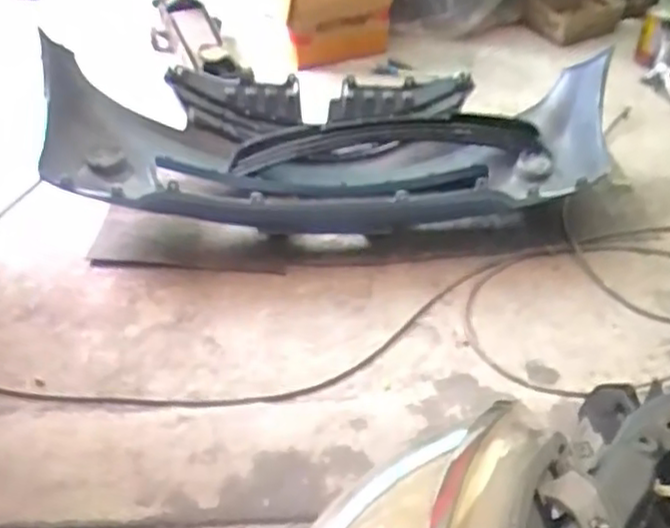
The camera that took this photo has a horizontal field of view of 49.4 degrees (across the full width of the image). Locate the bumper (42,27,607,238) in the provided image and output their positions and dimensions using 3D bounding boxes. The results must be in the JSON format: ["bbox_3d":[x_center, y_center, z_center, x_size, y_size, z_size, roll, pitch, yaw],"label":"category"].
[{"bbox_3d":[0.001,-0.310,1.962,1.458,0.351,0.351,-2,44,-3],"label":"bumper"}]

